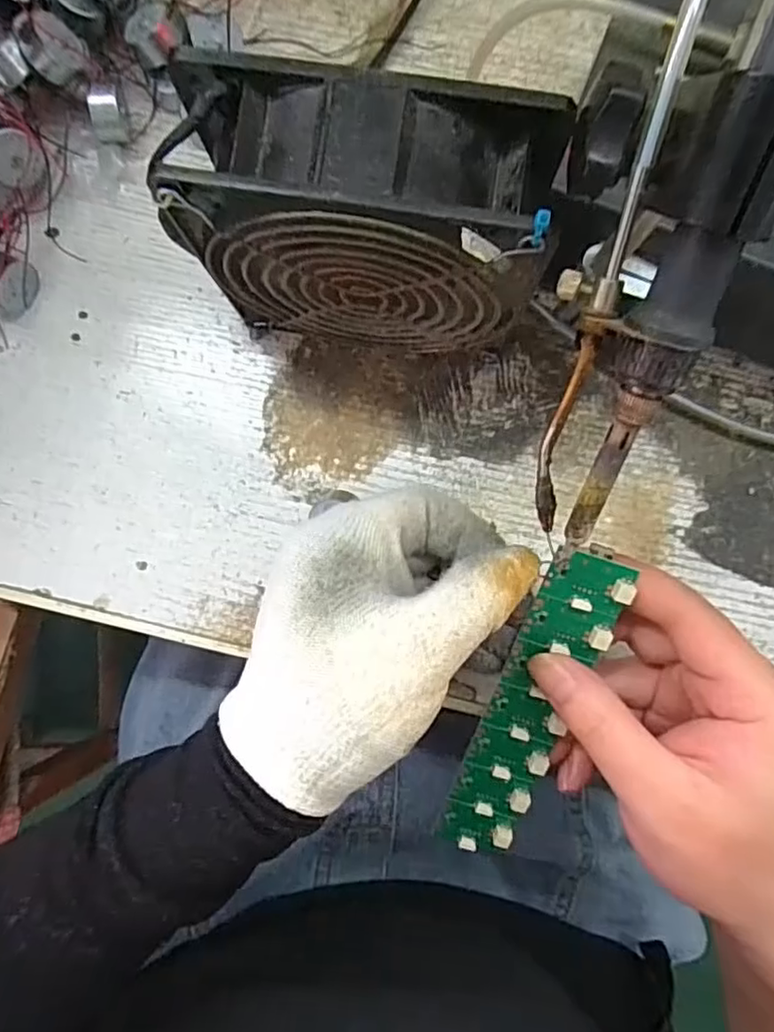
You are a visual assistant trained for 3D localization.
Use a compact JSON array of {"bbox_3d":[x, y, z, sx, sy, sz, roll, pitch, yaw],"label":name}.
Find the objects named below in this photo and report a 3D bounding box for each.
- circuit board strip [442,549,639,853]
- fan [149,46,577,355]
[{"bbox_3d":[0.055,0.077,0.238,0.030,0.006,0.136,18,108,1],"label":"circuit board strip"},{"bbox_3d":[-0.007,-0.101,0.233,0.122,0.120,0.050,9,88,1],"label":"fan"}]

